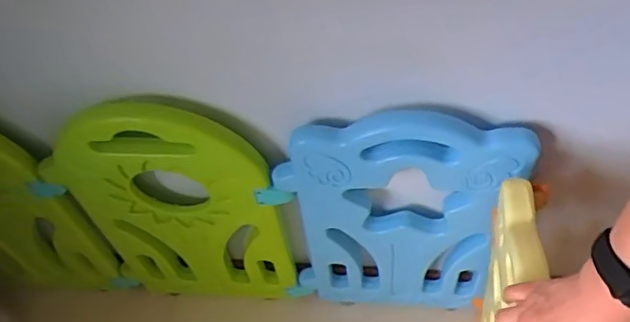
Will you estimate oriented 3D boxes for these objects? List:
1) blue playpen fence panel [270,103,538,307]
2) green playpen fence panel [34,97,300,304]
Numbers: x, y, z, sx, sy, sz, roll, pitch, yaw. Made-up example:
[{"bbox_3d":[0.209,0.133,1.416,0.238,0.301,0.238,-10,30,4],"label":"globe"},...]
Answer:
[{"bbox_3d":[0.131,0.111,0.971,0.346,0.543,0.067,3,55,9],"label":"blue playpen fence panel"},{"bbox_3d":[-0.228,0.101,1.005,0.345,0.565,0.062,1,54,7],"label":"green playpen fence panel"}]

